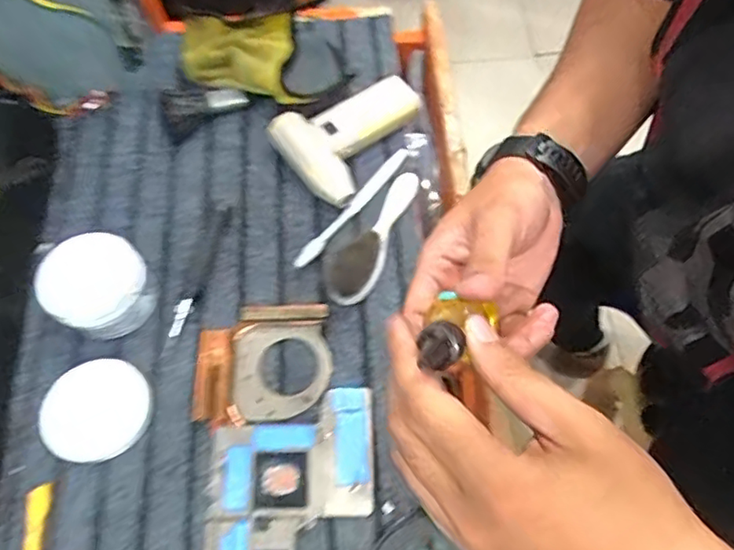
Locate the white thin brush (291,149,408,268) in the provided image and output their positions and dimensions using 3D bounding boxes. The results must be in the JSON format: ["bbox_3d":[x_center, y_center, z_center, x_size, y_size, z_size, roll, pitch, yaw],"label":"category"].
[{"bbox_3d":[-0.011,-0.067,0.558,0.012,0.016,0.163,33,69,17],"label":"white thin brush"}]

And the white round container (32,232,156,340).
[{"bbox_3d":[-0.224,0.010,0.504,0.068,0.061,0.079,31,69,16],"label":"white round container"}]

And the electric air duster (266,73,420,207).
[{"bbox_3d":[-0.007,-0.134,0.582,0.149,0.033,0.101,-32,67,-13],"label":"electric air duster"}]

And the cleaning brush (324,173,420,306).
[{"bbox_3d":[0.005,-0.041,0.539,0.044,0.029,0.145,23,67,13],"label":"cleaning brush"}]

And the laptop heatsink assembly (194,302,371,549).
[{"bbox_3d":[-0.066,0.185,0.441,0.133,0.013,0.342,-2,64,1],"label":"laptop heatsink assembly"}]

